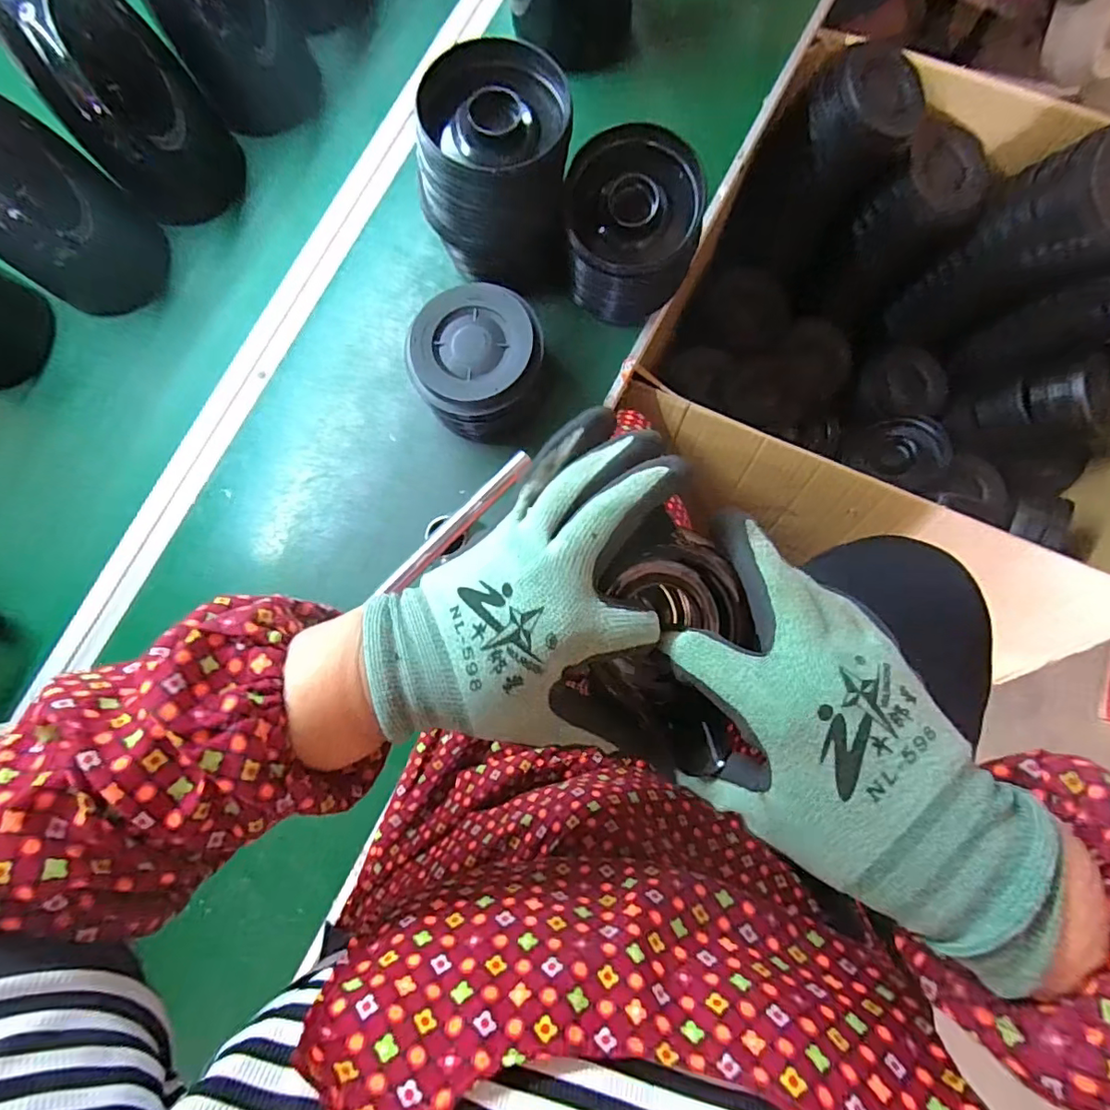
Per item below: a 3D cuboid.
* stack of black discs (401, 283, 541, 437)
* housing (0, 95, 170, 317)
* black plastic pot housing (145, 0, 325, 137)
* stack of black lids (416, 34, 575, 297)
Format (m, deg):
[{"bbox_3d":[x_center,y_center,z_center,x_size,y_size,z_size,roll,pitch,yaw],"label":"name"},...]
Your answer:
[{"bbox_3d":[-0.071,-0.170,0.517,0.119,0.089,0.135,9,82,5],"label":"stack of black discs"},{"bbox_3d":[-0.482,-0.323,0.523,0.111,0.210,0.122,9,82,5],"label":"housing"},{"bbox_3d":[-0.325,-0.534,0.536,0.121,0.195,0.152,-28,81,0],"label":"black plastic pot housing"},{"bbox_3d":[-0.050,-0.338,0.507,0.119,0.159,0.119,30,85,8],"label":"stack of black lids"}]

